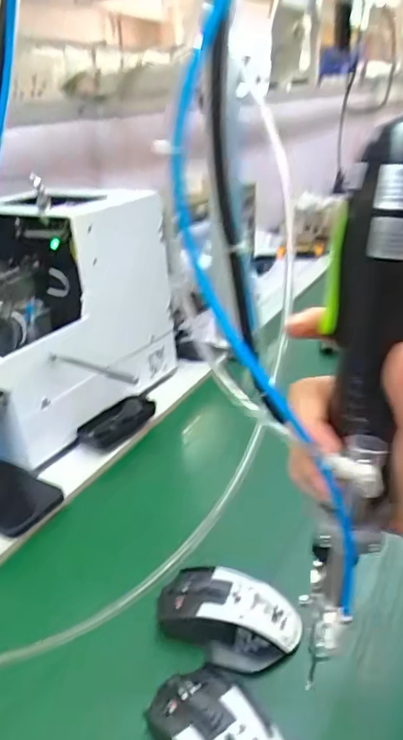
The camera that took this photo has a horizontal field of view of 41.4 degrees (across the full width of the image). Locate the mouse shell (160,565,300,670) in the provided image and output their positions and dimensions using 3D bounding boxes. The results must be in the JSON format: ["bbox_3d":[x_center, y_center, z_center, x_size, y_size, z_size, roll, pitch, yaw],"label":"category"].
[{"bbox_3d":[0.022,0.204,0.436,0.113,0.047,0.070,8,30,20],"label":"mouse shell"}]

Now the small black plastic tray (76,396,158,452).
[{"bbox_3d":[-0.103,0.064,0.686,0.056,0.021,0.114,17,34,33],"label":"small black plastic tray"}]

